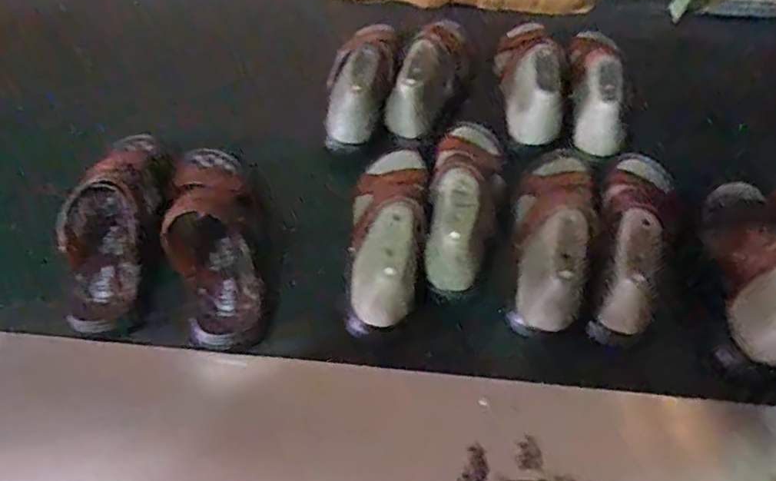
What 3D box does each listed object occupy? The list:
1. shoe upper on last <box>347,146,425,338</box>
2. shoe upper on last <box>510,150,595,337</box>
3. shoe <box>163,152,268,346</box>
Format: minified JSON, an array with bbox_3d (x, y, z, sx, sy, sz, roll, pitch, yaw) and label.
[{"bbox_3d":[0.000,-0.029,0.731,0.090,0.092,0.266,3,53,0],"label":"shoe upper on last"},{"bbox_3d":[0.215,-0.023,0.740,0.083,0.093,0.286,13,53,8],"label":"shoe upper on last"},{"bbox_3d":[-0.214,-0.019,0.722,0.087,0.082,0.281,-12,54,-11],"label":"shoe"}]

